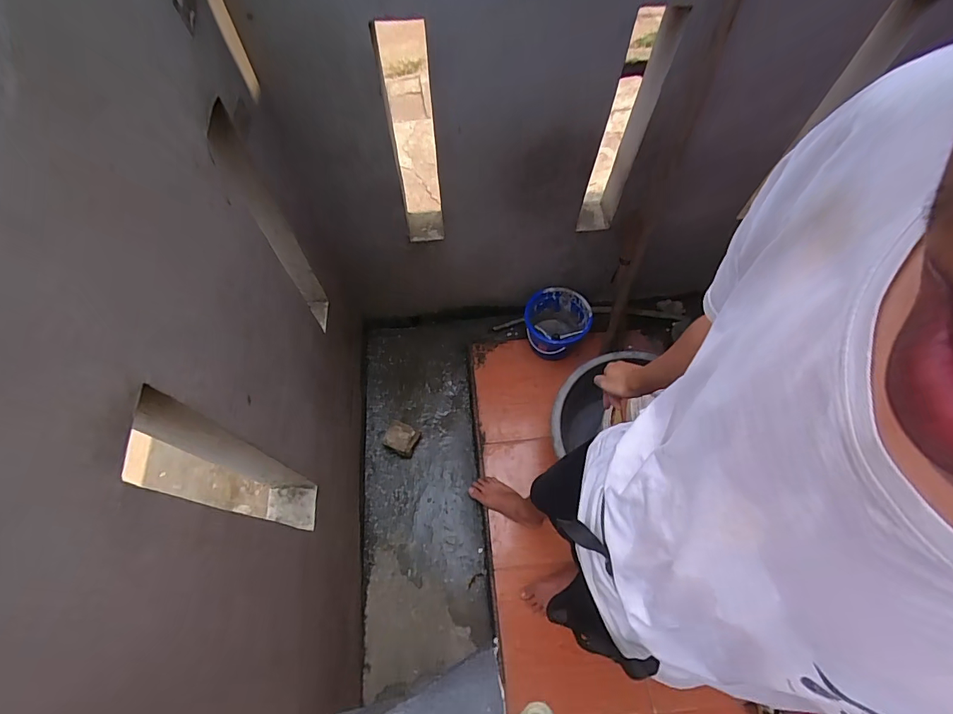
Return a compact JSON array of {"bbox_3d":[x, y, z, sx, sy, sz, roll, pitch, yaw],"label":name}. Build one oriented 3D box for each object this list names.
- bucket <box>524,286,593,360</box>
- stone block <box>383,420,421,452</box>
[{"bbox_3d":[0.292,-0.110,1.650,0.206,0.222,0.211,0,63,-1],"label":"bucket"},{"bbox_3d":[-0.257,0.281,1.571,0.103,0.084,0.098,21,65,9],"label":"stone block"}]

